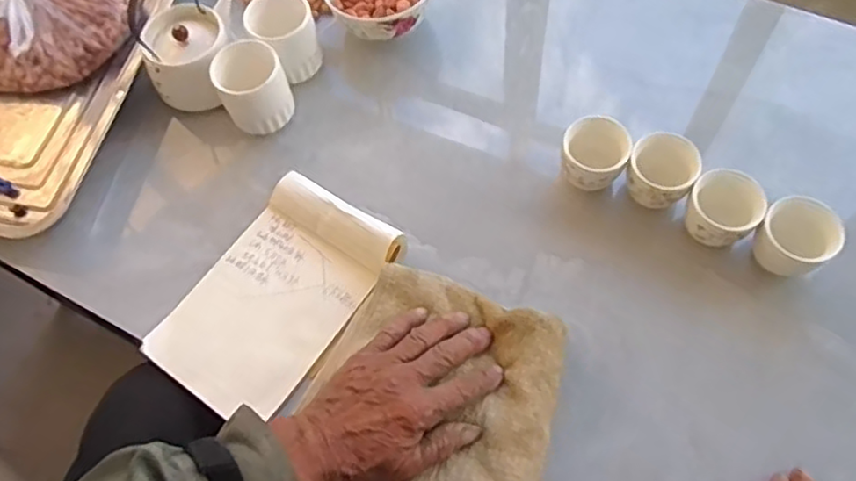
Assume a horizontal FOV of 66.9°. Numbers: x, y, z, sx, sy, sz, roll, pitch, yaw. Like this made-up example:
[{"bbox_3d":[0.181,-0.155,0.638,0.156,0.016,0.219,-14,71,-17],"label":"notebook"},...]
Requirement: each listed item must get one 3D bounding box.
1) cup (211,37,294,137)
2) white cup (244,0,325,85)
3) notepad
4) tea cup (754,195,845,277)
[{"bbox_3d":[-0.165,-0.146,0.610,0.060,0.060,0.067,-21,65,-7],"label":"cup"},{"bbox_3d":[-0.138,-0.197,0.629,0.061,0.060,0.069,-24,65,-8],"label":"white cup"},{"bbox_3d":[-0.131,0.044,0.543,0.129,0.034,0.196,33,70,17],"label":"notepad"},{"bbox_3d":[0.292,0.000,0.521,0.058,0.055,0.053,30,69,16],"label":"tea cup"}]

